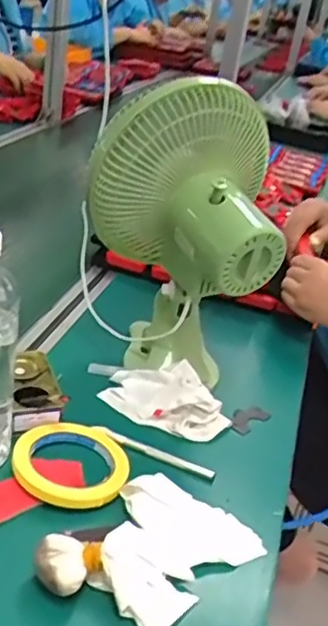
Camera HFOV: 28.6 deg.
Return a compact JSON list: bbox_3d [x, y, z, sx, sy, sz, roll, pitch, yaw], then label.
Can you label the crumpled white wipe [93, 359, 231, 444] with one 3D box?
[{"bbox_3d":[0.004,0.088,0.678,0.126,0.034,0.087,27,32,29],"label":"crumpled white wipe"}]

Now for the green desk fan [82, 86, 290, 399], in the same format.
[{"bbox_3d":[0.012,-0.076,0.704,0.176,0.297,0.226,8,28,-5],"label":"green desk fan"}]

